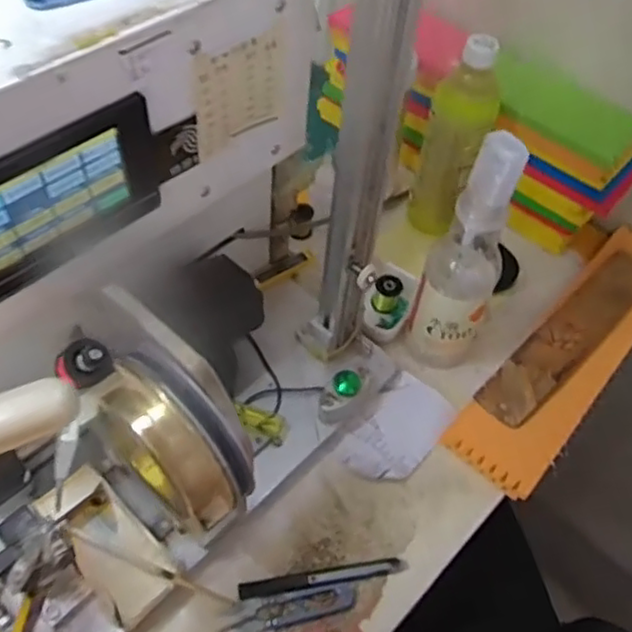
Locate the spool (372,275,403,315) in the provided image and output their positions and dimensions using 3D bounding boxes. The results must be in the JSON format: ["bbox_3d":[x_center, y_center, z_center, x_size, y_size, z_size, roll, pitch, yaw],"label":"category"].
[{"bbox_3d":[0.070,-0.021,0.661,0.025,0.030,0.027,3,53,-4],"label":"spool"}]

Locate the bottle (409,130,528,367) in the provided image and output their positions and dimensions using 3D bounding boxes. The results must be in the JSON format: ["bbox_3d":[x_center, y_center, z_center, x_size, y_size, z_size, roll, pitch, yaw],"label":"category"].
[{"bbox_3d":[0.130,-0.047,0.564,0.067,0.237,0.061,24,55,12],"label":"bottle"}]

